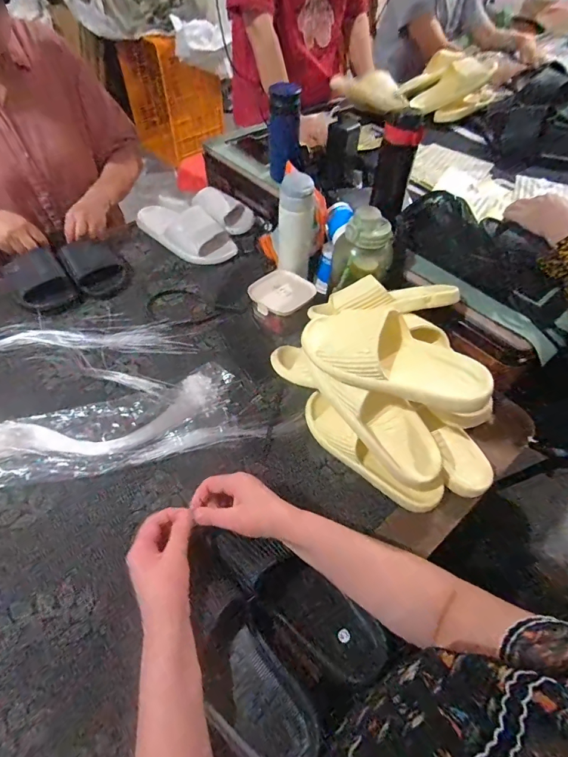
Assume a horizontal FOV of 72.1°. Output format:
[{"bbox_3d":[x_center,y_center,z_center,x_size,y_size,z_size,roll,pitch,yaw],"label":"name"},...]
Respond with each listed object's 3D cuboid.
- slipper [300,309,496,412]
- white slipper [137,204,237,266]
[{"bbox_3d":[0.142,-0.034,0.506,0.242,0.069,0.091,18,54,11],"label":"slipper"},{"bbox_3d":[-0.230,-0.364,0.903,0.121,0.073,0.251,-37,62,-26],"label":"white slipper"}]

